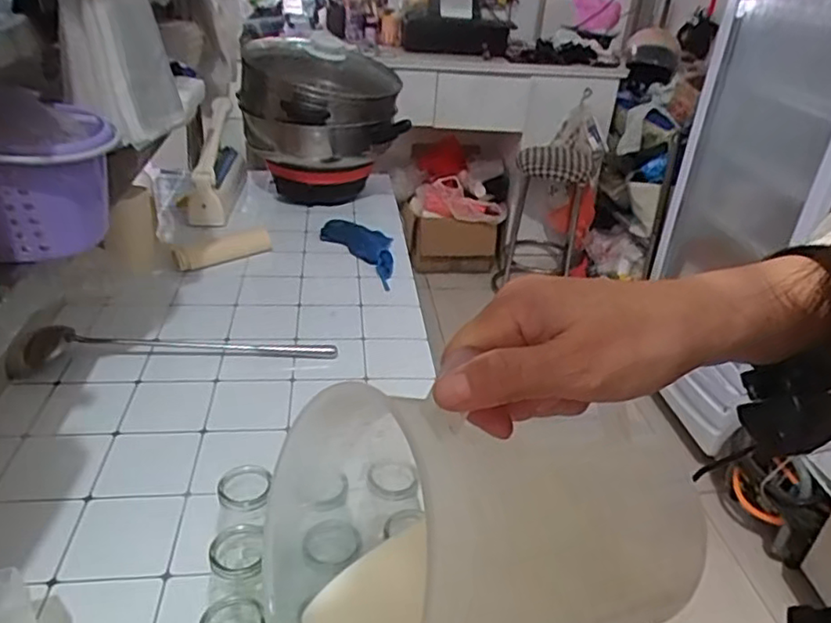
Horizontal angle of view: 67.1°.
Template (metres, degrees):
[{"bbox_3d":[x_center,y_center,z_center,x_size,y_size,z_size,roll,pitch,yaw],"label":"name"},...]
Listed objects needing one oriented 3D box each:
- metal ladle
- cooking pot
[{"bbox_3d":[-0.325,0.047,0.868,0.425,0.043,0.068,-2,32,-10],"label":"metal ladle"},{"bbox_3d":[-0.204,-0.422,1.393,0.327,0.298,0.351,0,31,-6],"label":"cooking pot"}]

